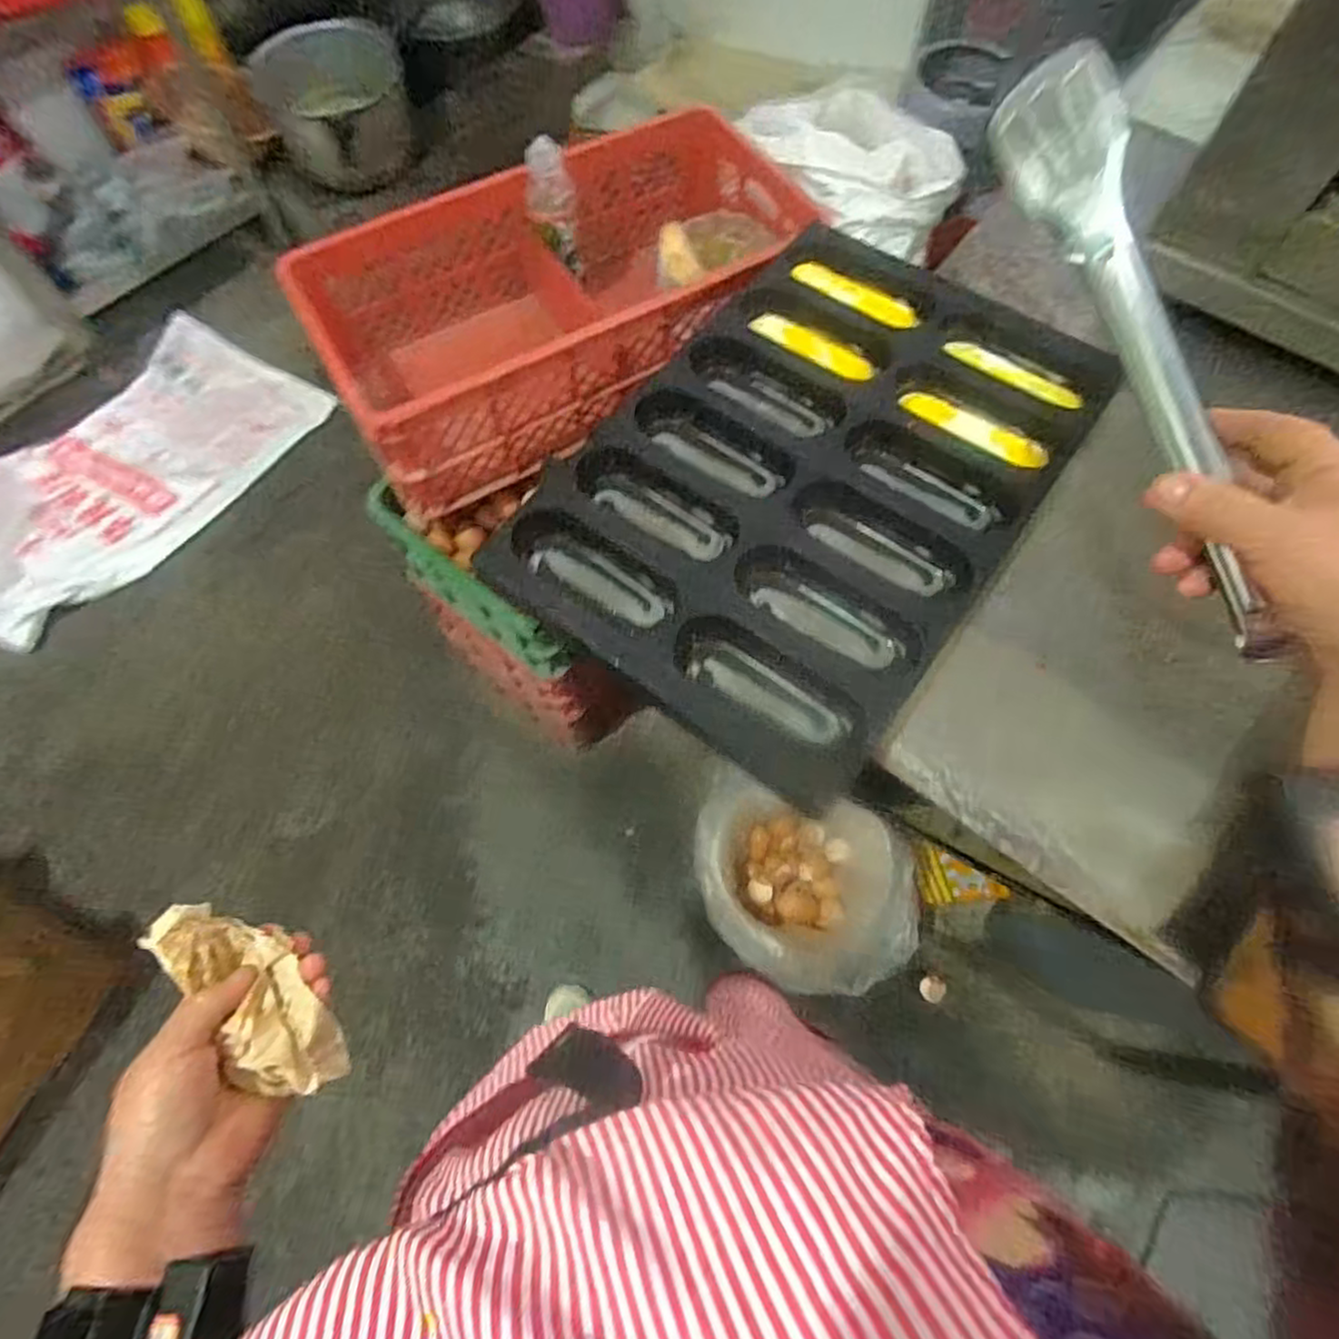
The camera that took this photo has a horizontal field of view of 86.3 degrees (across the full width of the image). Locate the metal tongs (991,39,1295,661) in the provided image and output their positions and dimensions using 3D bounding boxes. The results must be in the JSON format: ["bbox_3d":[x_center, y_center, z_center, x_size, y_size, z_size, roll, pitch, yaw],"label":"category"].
[{"bbox_3d":[0.215,-0.151,0.324,0.029,0.038,0.257,-21,89,-8],"label":"metal tongs"}]

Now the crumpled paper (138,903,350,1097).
[{"bbox_3d":[-0.227,0.179,0.390,0.050,0.037,0.125,-42,93,-15],"label":"crumpled paper"}]

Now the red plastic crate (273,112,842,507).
[{"bbox_3d":[-0.144,-0.505,1.016,0.656,0.215,0.355,-33,71,-12],"label":"red plastic crate"}]

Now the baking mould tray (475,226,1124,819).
[{"bbox_3d":[0.152,-0.206,0.745,0.414,0.049,0.611,34,71,14],"label":"baking mould tray"}]

